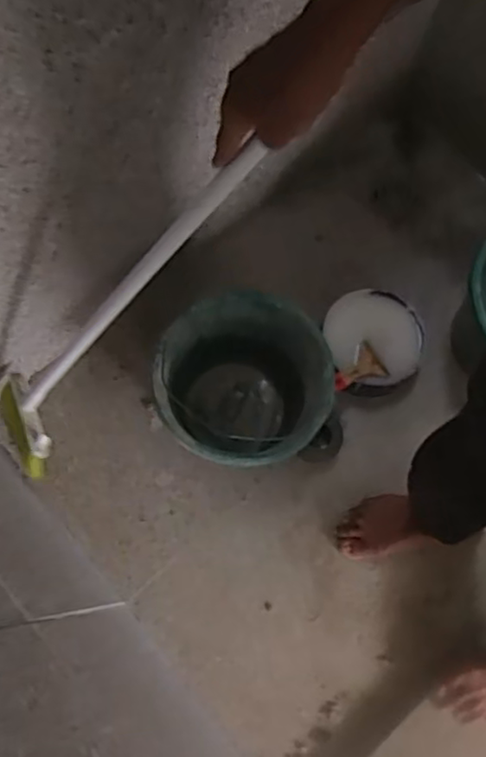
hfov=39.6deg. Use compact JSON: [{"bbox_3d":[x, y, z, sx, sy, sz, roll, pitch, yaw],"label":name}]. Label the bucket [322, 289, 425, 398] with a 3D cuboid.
[{"bbox_3d":[0.222,-0.060,1.174,0.166,0.091,0.169,1,73,-2],"label":"bucket"}]

